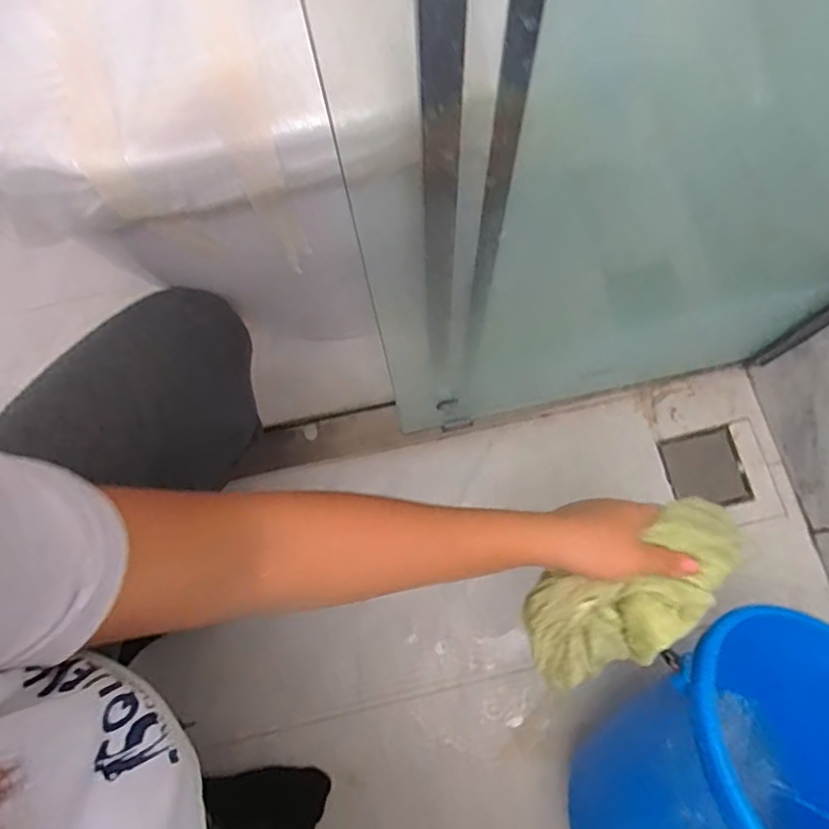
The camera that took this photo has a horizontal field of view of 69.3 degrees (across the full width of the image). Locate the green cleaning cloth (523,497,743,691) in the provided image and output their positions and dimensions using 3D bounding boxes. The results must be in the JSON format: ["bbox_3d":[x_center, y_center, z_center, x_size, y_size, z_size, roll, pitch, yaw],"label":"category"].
[{"bbox_3d":[0.166,0.135,0.449,0.179,0.038,0.086,-34,76,2],"label":"green cleaning cloth"}]

